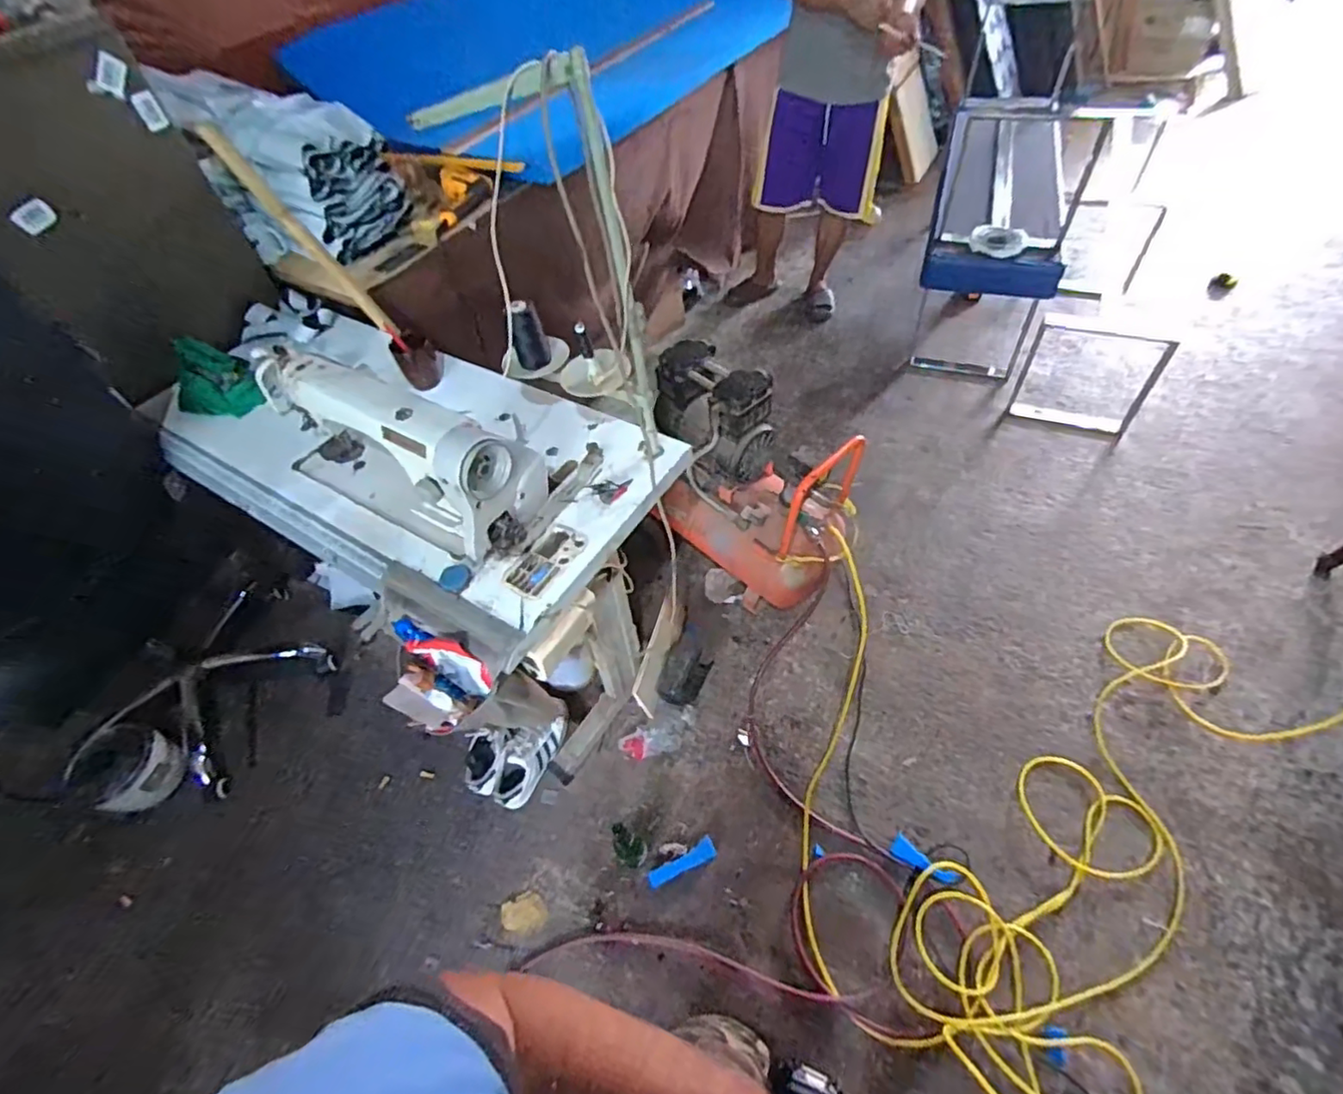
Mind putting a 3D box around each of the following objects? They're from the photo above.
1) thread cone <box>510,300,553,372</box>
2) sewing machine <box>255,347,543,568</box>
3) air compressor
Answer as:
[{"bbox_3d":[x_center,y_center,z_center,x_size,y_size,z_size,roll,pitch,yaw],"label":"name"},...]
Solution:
[{"bbox_3d":[-0.253,-0.374,1.090,0.061,0.115,0.048,-16,53,-7],"label":"thread cone"},{"bbox_3d":[-0.480,-0.180,1.105,0.555,0.249,0.192,25,59,23],"label":"sewing machine"},{"bbox_3d":[0.194,-0.149,1.601,0.546,0.565,0.291,31,61,25],"label":"air compressor"}]

